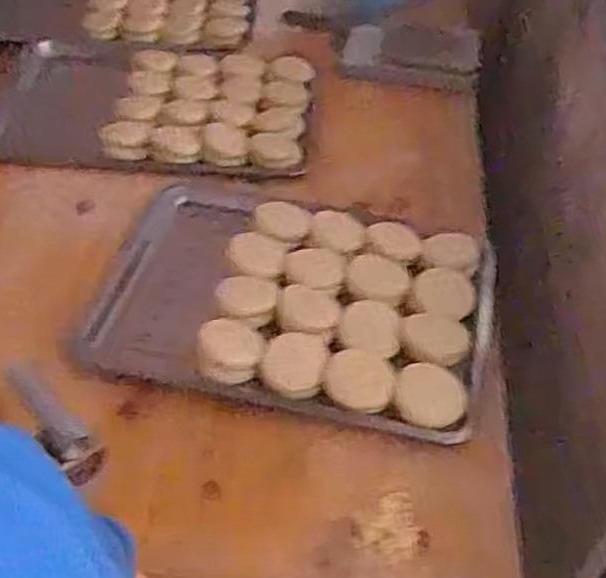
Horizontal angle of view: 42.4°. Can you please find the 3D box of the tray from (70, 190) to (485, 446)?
[{"bbox_3d":[-0.008,0.007,0.880,0.425,0.020,0.304,11,45,7],"label":"tray"}]

